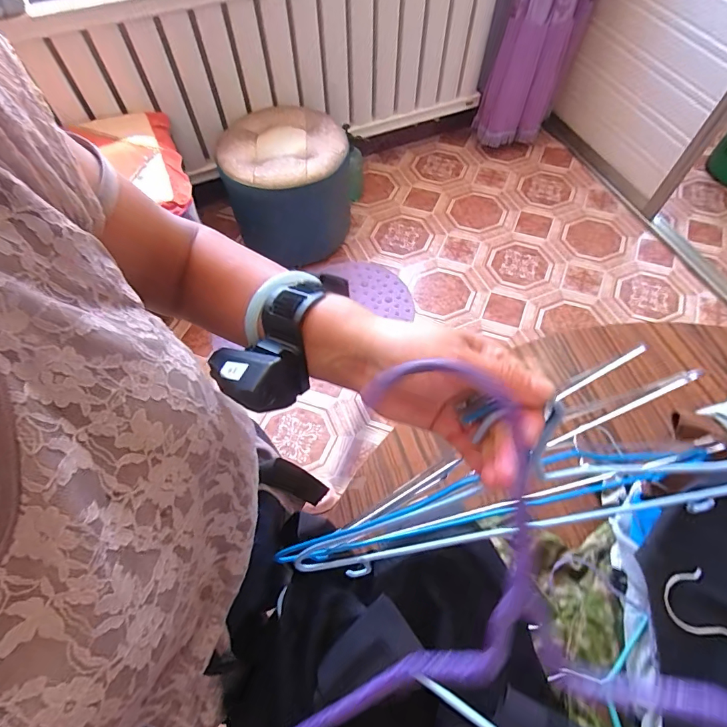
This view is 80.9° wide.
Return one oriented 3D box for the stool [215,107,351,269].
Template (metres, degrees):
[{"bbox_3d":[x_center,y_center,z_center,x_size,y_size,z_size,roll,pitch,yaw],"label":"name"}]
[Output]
[{"bbox_3d":[-0.259,-0.654,1.553,0.414,0.355,0.378,1,62,1],"label":"stool"}]

